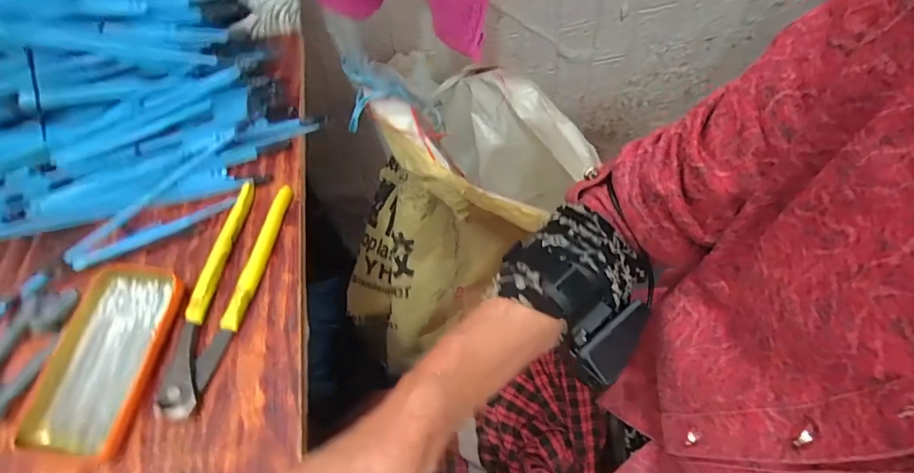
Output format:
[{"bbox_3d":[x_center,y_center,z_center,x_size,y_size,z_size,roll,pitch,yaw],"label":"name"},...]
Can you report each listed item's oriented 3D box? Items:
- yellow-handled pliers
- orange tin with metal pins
[{"bbox_3d":[-0.188,0.043,0.388,0.042,0.016,0.198,5,61,9],"label":"yellow-handled pliers"},{"bbox_3d":[-0.277,0.092,0.371,0.080,0.021,0.139,6,61,10],"label":"orange tin with metal pins"}]

